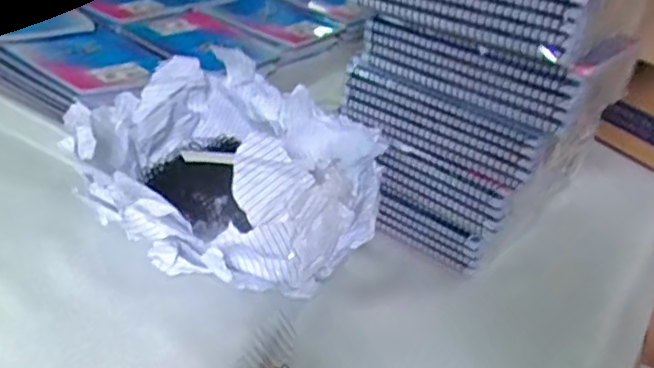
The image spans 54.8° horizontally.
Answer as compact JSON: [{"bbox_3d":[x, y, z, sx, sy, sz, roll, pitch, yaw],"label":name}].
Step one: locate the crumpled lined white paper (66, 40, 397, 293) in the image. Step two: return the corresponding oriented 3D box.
[{"bbox_3d":[-0.097,-0.008,0.590,0.232,0.115,0.271,-23,45,-40],"label":"crumpled lined white paper"}]

